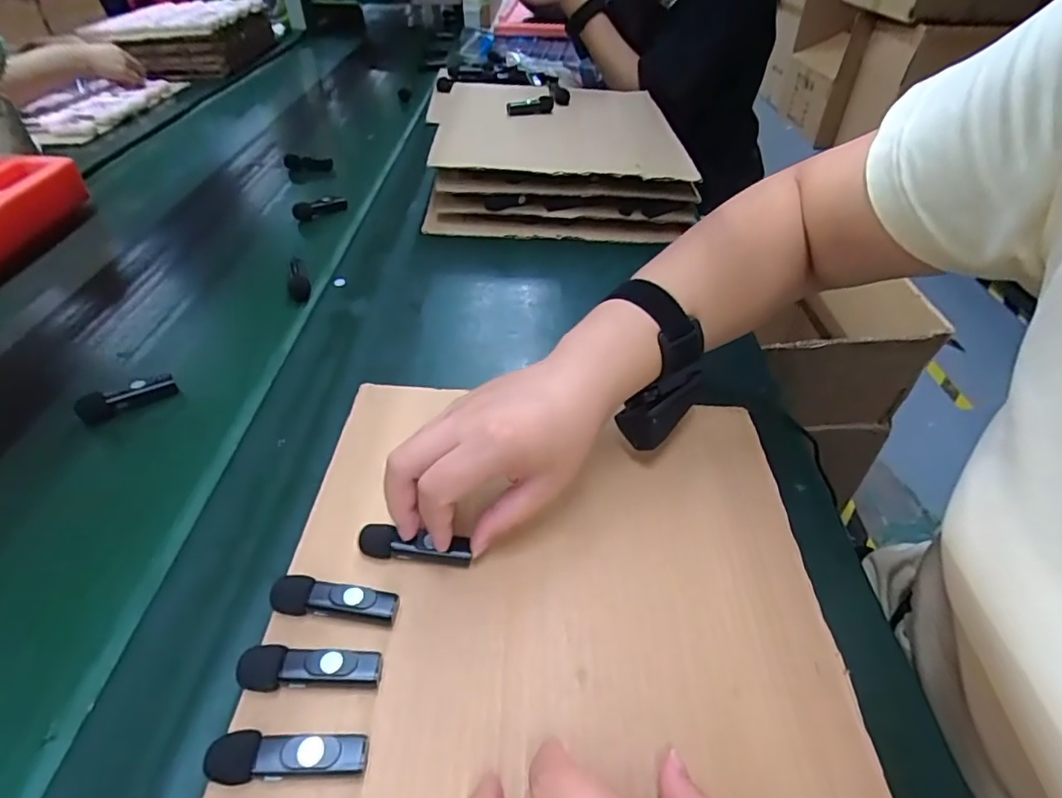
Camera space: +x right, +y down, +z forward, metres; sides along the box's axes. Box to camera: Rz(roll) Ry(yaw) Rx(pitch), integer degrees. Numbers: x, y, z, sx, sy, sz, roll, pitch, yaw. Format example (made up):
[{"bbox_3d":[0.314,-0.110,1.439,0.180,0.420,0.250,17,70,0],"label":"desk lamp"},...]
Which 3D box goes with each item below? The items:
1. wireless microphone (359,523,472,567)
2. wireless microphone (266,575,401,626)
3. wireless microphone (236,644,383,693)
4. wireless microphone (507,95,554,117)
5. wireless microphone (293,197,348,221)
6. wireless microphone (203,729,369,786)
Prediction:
[{"bbox_3d":[-0.066,0.084,0.318,0.063,0.012,0.015,9,42,1],"label":"wireless microphone"},{"bbox_3d":[-0.103,0.108,0.292,0.062,0.018,0.017,4,43,4],"label":"wireless microphone"},{"bbox_3d":[-0.105,0.130,0.268,0.064,0.016,0.019,-2,43,-3],"label":"wireless microphone"},{"bbox_3d":[-0.001,-0.390,0.742,0.066,0.022,0.017,-21,47,-22],"label":"wireless microphone"},{"bbox_3d":[-0.253,-0.229,0.668,0.063,0.018,0.021,-19,46,-20],"label":"wireless microphone"},{"bbox_3d":[-0.104,0.155,0.240,0.064,0.016,0.018,-1,43,-2],"label":"wireless microphone"}]

